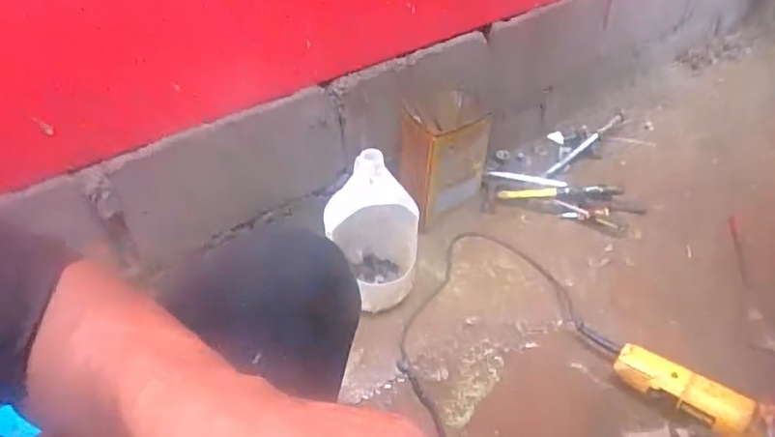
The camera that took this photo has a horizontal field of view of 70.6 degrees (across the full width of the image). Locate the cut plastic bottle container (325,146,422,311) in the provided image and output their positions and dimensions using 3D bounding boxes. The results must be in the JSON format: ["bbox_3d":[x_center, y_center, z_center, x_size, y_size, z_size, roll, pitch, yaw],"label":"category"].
[{"bbox_3d":[-0.014,0.021,0.953,0.118,0.307,0.148,17,45,22],"label":"cut plastic bottle container"}]

